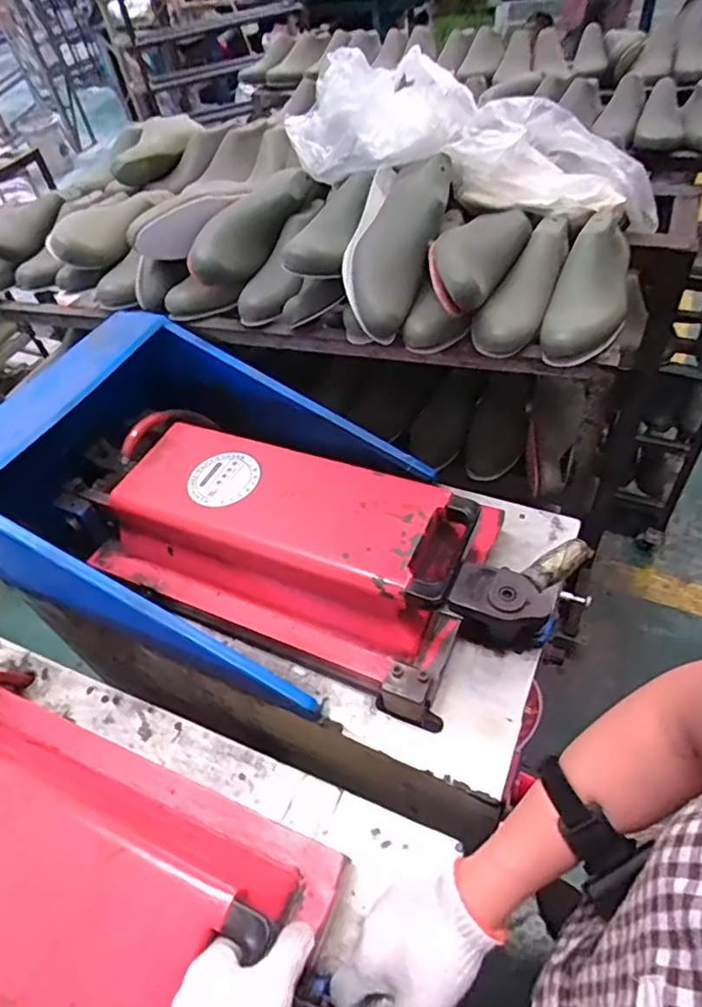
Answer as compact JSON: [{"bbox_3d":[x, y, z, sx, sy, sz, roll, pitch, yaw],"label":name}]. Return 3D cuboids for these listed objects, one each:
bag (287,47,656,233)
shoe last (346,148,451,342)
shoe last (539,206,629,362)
[{"bbox_3d":[0.188,-0.517,0.836,0.555,0.158,0.164,11,49,-2],"label":"bag"},{"bbox_3d":[0.057,-0.352,0.779,0.112,0.074,0.276,13,77,15],"label":"shoe last"},{"bbox_3d":[0.326,-0.297,0.762,0.089,0.083,0.284,20,65,21],"label":"shoe last"}]

